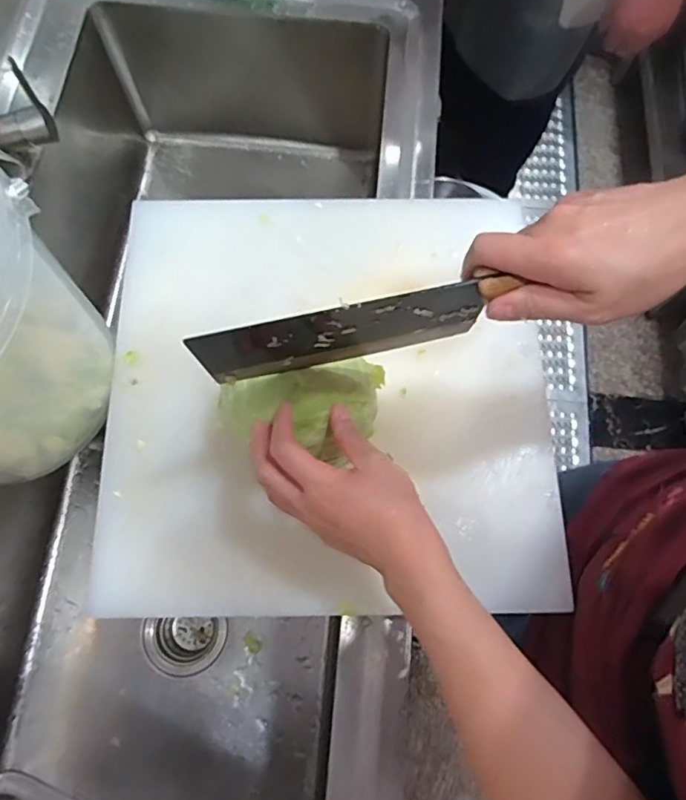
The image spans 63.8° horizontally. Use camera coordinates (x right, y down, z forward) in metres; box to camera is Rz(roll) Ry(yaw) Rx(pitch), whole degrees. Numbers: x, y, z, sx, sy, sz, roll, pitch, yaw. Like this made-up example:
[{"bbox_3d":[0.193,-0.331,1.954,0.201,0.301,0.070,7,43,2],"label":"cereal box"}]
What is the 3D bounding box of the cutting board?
[{"bbox_3d":[-0.012,-0.022,0.553,0.430,0.036,0.428,0,72,-1],"label":"cutting board"}]

